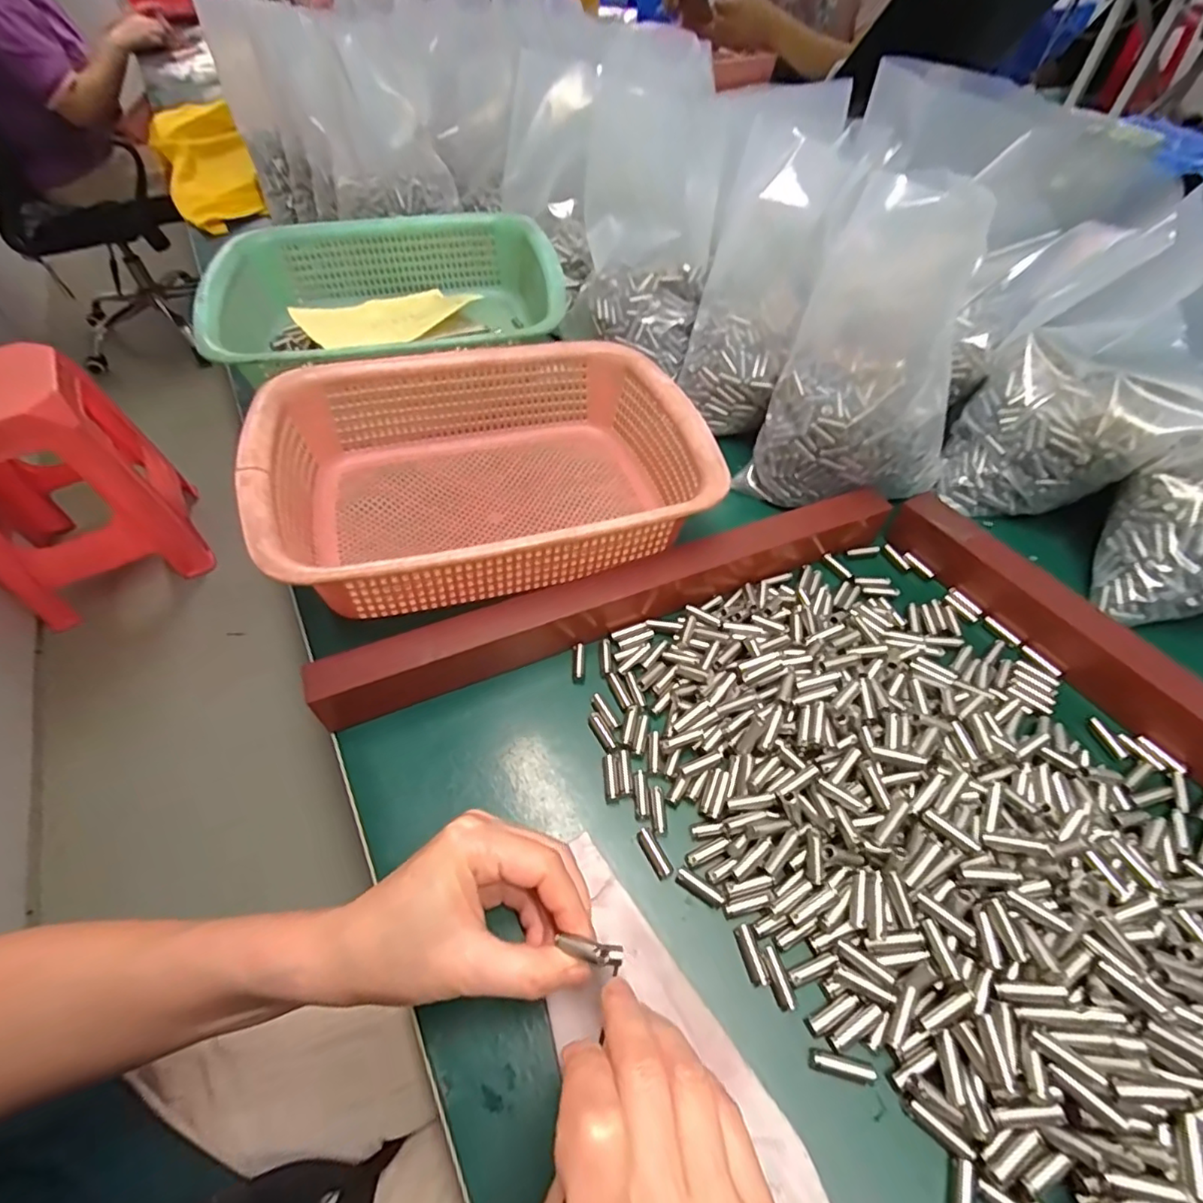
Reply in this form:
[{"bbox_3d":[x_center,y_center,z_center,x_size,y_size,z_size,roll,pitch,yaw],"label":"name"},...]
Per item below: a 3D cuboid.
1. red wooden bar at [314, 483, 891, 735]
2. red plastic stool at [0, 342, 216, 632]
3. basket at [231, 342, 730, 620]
[{"bbox_3d":[0.019,-0.010,0.373,0.388,0.039,0.028,-20,55,-14],"label":"red wooden bar"},{"bbox_3d":[-1.178,-0.264,1.245,0.344,0.477,0.341,-28,58,-19],"label":"red plastic stool"},{"bbox_3d":[-0.077,-0.096,0.415,0.287,0.096,0.217,-16,55,-11],"label":"basket"}]

